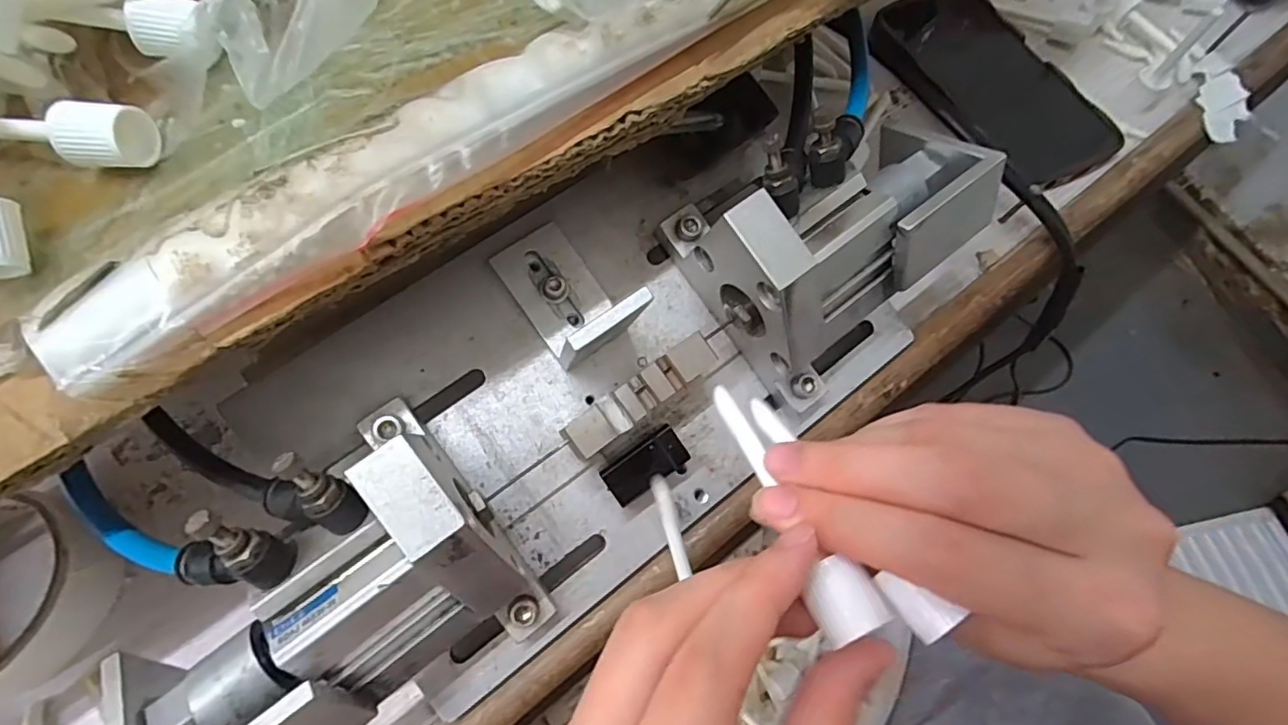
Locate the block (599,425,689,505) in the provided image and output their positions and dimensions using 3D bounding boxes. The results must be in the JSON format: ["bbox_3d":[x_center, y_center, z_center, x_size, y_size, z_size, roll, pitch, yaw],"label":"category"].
[{"bbox_3d":[0.001,0.044,0.252,0.036,0.007,0.020,-33,72,-13],"label":"block"}]

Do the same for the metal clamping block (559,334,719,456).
[{"bbox_3d":[-0.001,0.013,0.243,0.069,0.008,0.015,-36,72,-14],"label":"metal clamping block"}]

